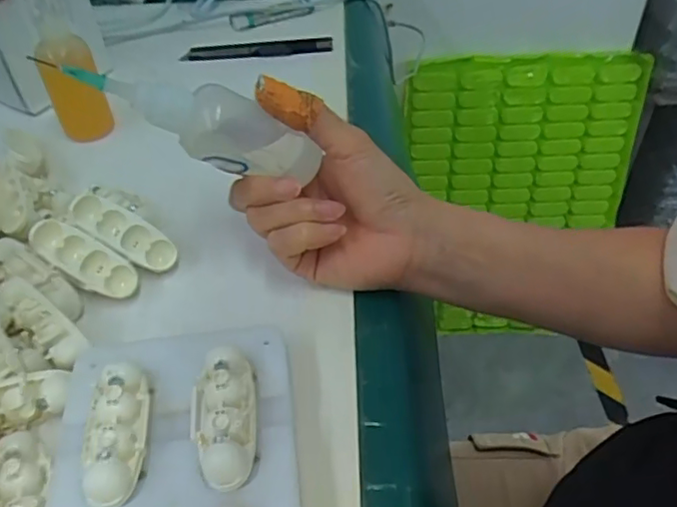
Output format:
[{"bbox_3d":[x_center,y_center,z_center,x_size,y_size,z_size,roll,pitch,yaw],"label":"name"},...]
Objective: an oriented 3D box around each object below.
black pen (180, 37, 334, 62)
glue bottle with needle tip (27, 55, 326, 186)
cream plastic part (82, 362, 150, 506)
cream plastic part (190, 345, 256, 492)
[{"bbox_3d":[-0.069,-0.175,0.517,0.126,0.015,0.012,-2,47,0],"label":"black pen"},{"bbox_3d":[-0.069,-0.065,0.290,0.121,0.028,0.026,17,41,-26],"label":"glue bottle with needle tip"},{"bbox_3d":[-0.093,0.074,0.253,0.023,0.016,0.062,-7,45,-3],"label":"cream plastic part"},{"bbox_3d":[-0.049,0.068,0.256,0.027,0.015,0.060,-9,45,-6],"label":"cream plastic part"}]

